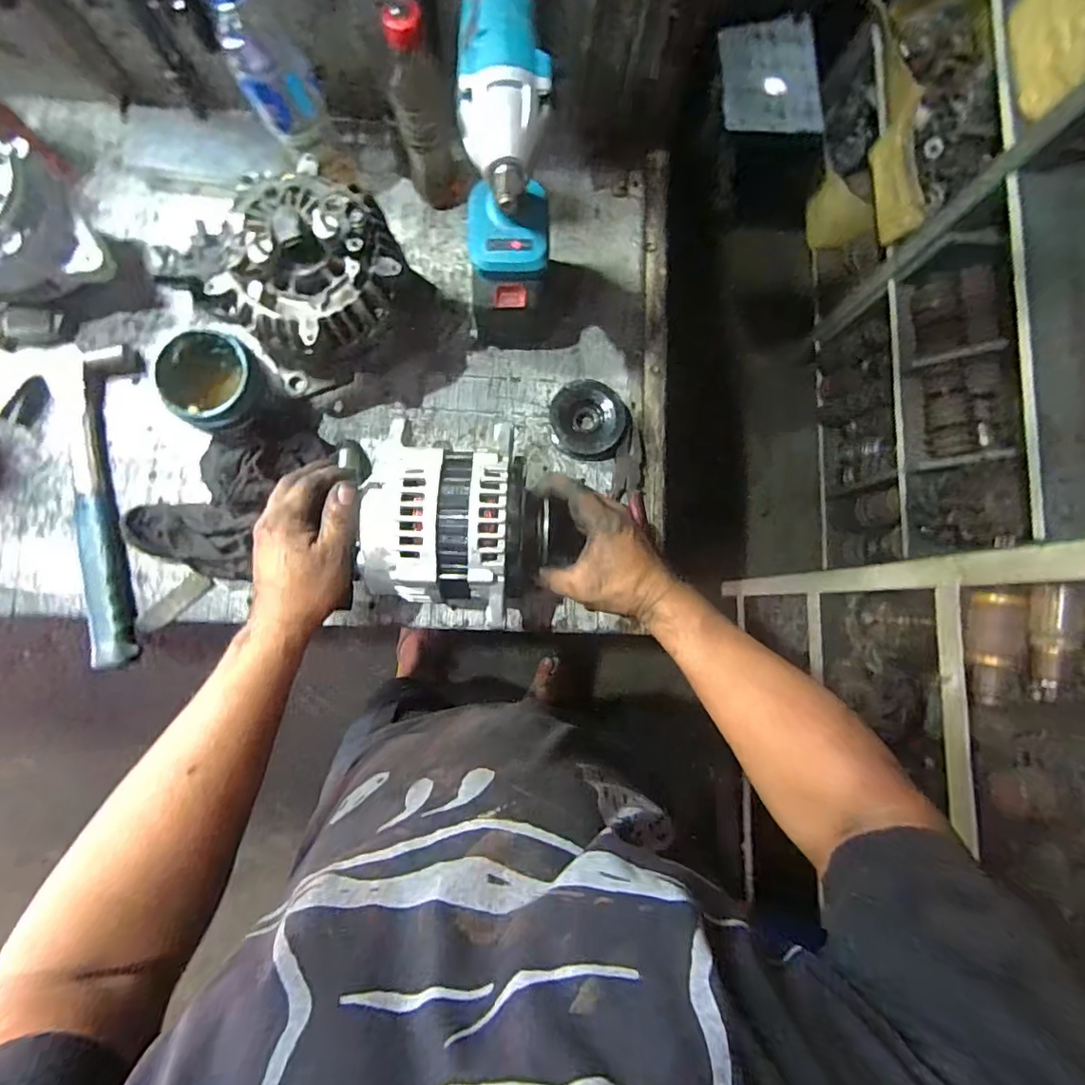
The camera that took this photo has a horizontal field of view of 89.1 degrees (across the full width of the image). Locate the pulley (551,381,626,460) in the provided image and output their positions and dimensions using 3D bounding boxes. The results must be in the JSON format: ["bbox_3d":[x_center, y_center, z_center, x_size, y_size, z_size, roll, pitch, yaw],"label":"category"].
[{"bbox_3d":[0.047,-0.131,0.598,0.078,0.039,0.074,0,83,-3],"label":"pulley"}]

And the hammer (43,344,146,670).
[{"bbox_3d":[-0.447,-0.043,0.571,0.073,0.029,0.335,-12,84,-5],"label":"hammer"}]

